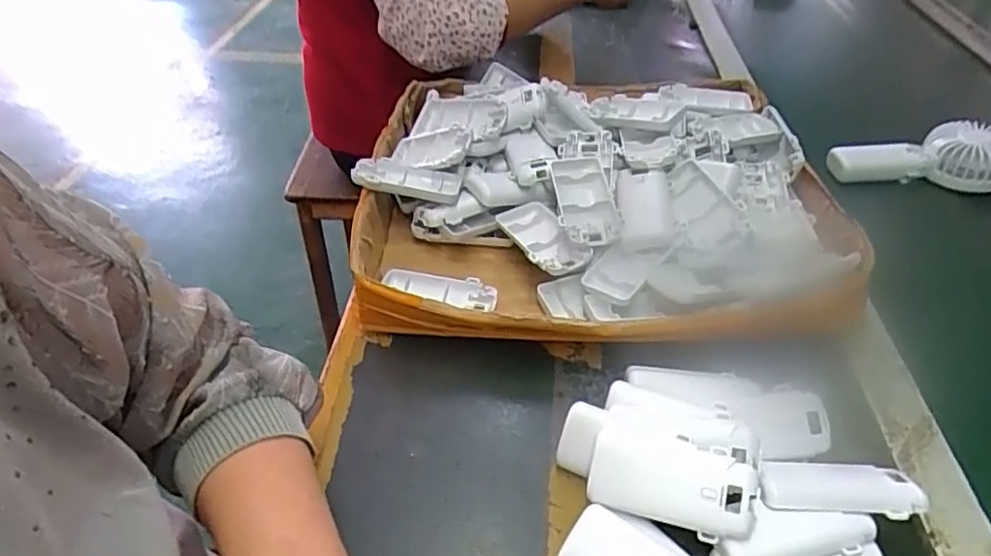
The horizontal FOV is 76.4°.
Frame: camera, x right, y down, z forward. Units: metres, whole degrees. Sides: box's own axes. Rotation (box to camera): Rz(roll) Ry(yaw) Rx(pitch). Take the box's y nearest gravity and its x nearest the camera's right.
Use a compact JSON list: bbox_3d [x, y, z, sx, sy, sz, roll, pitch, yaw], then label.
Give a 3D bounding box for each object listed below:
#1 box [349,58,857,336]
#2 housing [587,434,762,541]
[{"bbox_3d":[0.087,-0.085,0.590,0.402,0.100,0.364,3,41,3],"label":"box"},{"bbox_3d":[0.103,0.118,0.373,0.092,0.024,0.042,12,42,14],"label":"housing"}]

